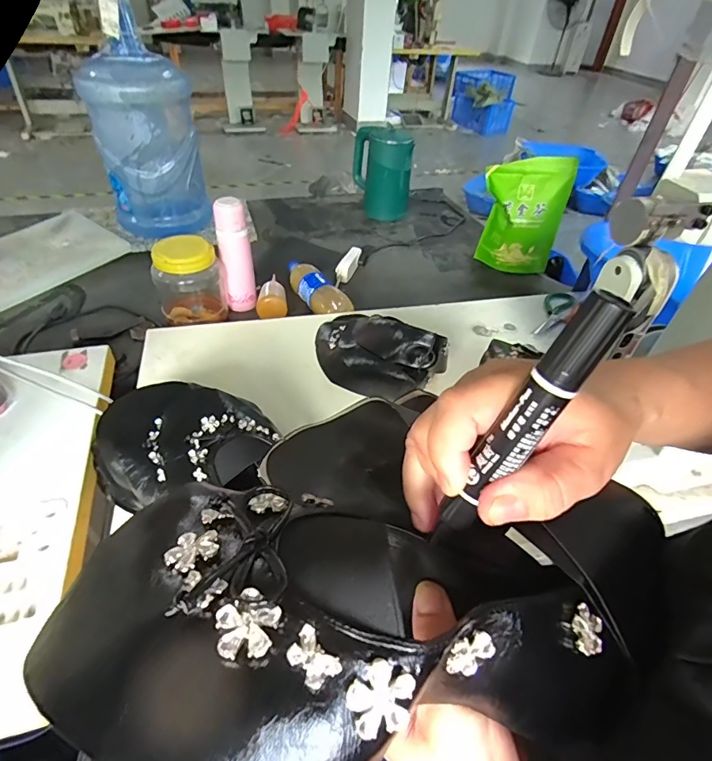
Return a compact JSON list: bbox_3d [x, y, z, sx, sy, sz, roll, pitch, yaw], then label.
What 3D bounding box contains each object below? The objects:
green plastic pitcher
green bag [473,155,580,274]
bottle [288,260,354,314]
[{"bbox_3d":[0.080,-0.641,1.370,0.174,0.244,0.141,3,43,-1],"label":"green plastic pitcher"},{"bbox_3d":[0.418,-0.417,1.137,0.201,0.288,0.080,23,46,19],"label":"green bag"},{"bbox_3d":[-0.095,-0.205,1.003,0.071,0.061,0.238,-22,49,-26],"label":"bottle"}]

